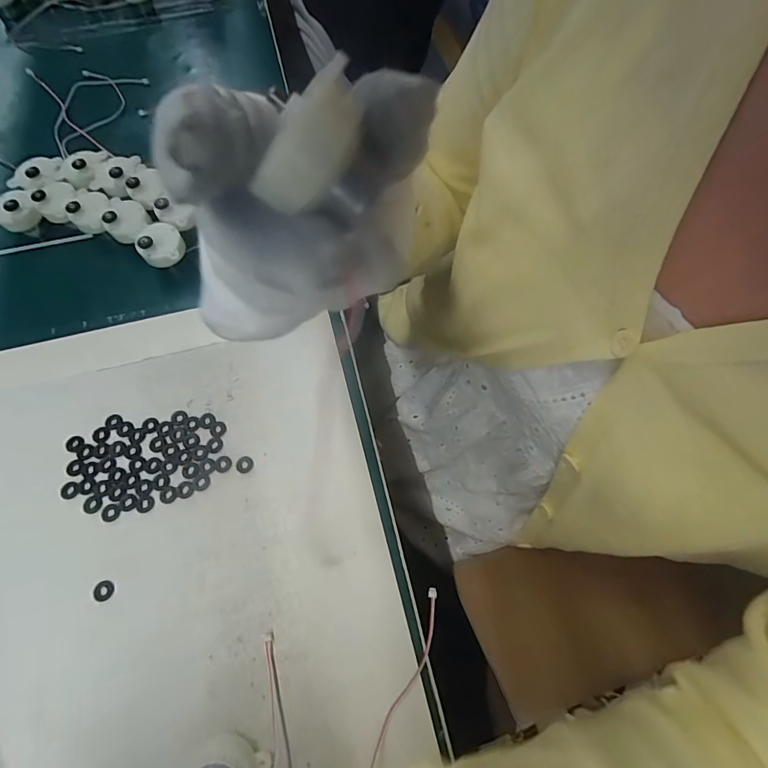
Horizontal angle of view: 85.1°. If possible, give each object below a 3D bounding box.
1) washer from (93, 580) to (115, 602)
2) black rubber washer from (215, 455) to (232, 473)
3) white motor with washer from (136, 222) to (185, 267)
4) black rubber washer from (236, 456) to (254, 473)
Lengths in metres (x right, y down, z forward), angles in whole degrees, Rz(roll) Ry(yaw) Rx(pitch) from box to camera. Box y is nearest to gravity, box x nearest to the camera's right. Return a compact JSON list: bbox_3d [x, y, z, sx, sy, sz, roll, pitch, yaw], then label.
[{"bbox_3d":[-0.158,0.116,0.235,0.011,0.004,0.011,0,66,0],"label":"washer"},{"bbox_3d":[-0.103,0.050,0.265,0.011,0.004,0.010,0,66,0],"label":"black rubber washer"},{"bbox_3d":[-0.167,-0.105,0.312,0.031,0.017,0.035,-32,70,-13],"label":"white motor with washer"},{"bbox_3d":[-0.088,0.051,0.264,0.011,0.004,0.010,0,66,0],"label":"black rubber washer"}]

